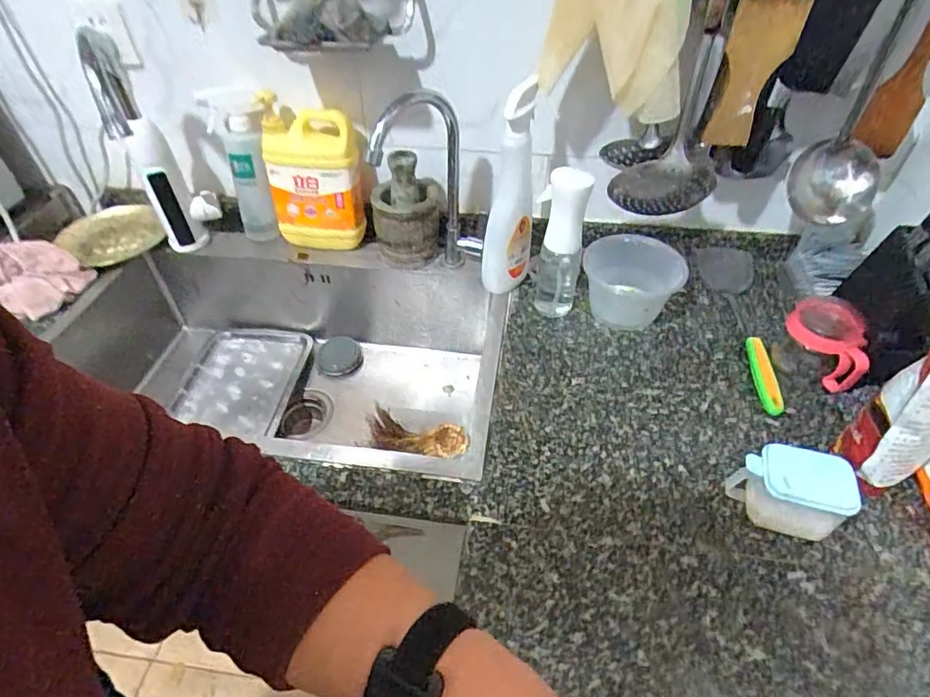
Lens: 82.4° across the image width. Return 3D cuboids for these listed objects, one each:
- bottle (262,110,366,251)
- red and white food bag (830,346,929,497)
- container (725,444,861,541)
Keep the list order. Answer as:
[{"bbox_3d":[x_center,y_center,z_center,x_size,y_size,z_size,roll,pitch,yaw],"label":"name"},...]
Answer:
[{"bbox_3d":[-0.256,-0.281,0.904,0.158,0.215,0.071,7,46,7],"label":"bottle"},{"bbox_3d":[0.468,0.051,0.530,0.144,0.250,0.066,-23,50,-21],"label":"red and white food bag"},{"bbox_3d":[0.333,0.147,0.549,0.095,0.090,0.055,18,48,17],"label":"container"}]

